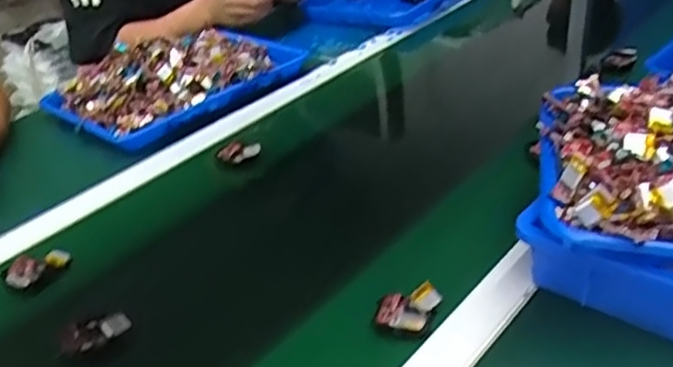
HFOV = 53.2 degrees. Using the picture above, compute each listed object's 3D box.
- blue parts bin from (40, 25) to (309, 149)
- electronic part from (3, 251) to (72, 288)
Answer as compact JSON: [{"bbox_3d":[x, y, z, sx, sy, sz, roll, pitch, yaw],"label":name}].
[{"bbox_3d":[-0.224,-0.154,0.967,0.340,0.081,0.216,-27,36,-29],"label":"blue parts bin"},{"bbox_3d":[-0.280,0.077,0.630,0.058,0.018,0.022,-25,35,-26],"label":"electronic part"}]

